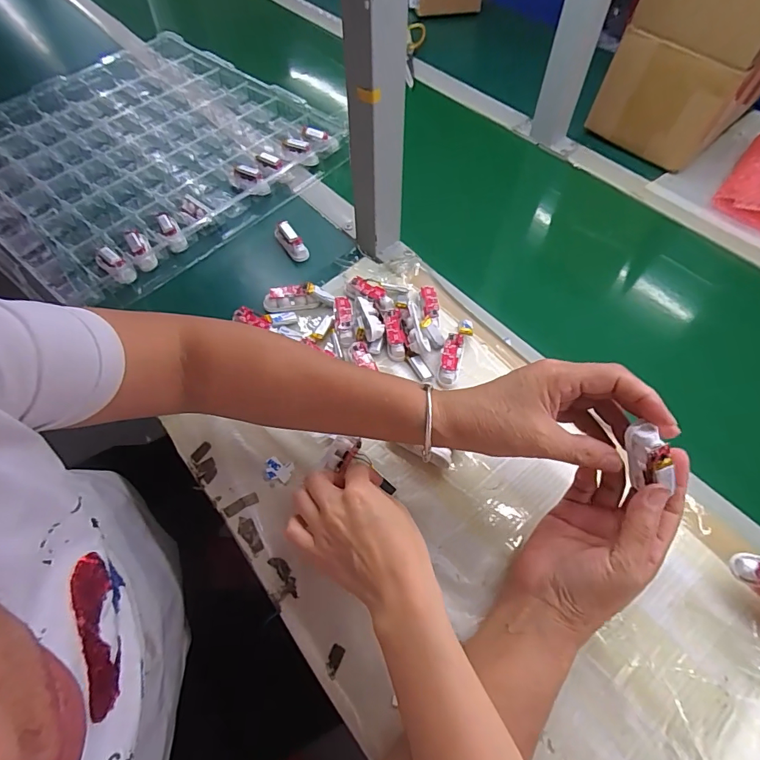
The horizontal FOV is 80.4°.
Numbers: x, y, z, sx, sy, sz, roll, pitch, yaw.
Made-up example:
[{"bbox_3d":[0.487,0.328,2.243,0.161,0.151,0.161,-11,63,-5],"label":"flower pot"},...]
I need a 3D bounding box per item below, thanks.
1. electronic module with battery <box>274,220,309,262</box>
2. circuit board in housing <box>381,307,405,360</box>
[{"bbox_3d":[-0.109,-0.171,0.553,0.021,0.024,0.053,-32,63,-19],"label":"electronic module with battery"},{"bbox_3d":[0.015,-0.050,0.475,0.019,0.015,0.063,-8,59,-4],"label":"circuit board in housing"}]

